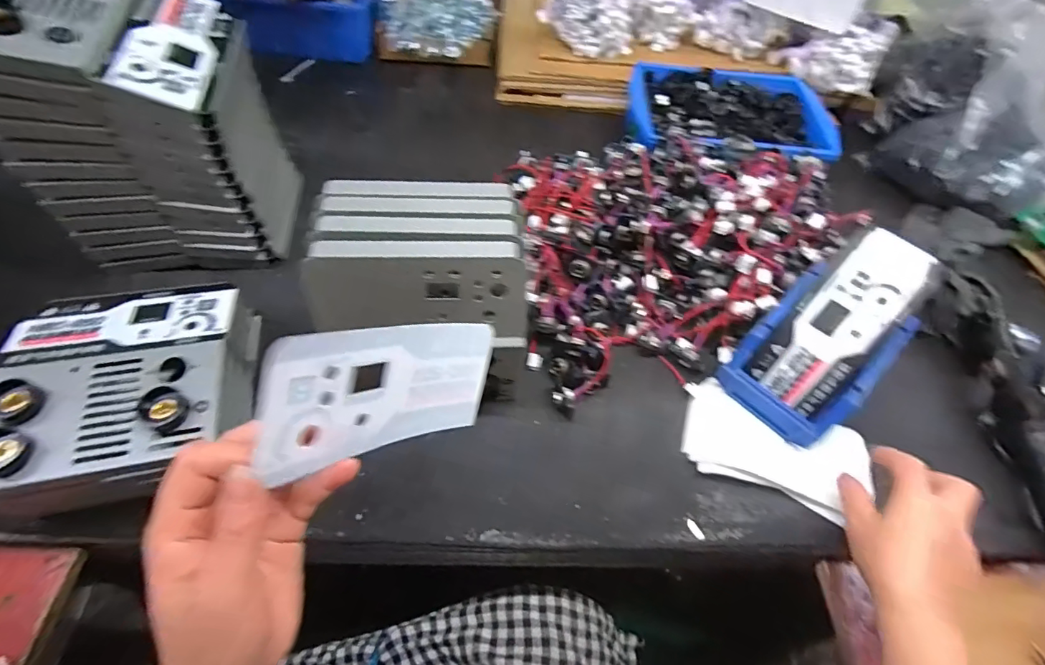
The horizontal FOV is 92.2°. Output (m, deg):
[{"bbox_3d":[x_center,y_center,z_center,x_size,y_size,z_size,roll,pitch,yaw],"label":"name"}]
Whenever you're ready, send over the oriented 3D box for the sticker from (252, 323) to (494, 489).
[{"bbox_3d":[-0.070,0.031,0.277,0.007,0.069,0.149,18,13,32],"label":"sticker"}]

